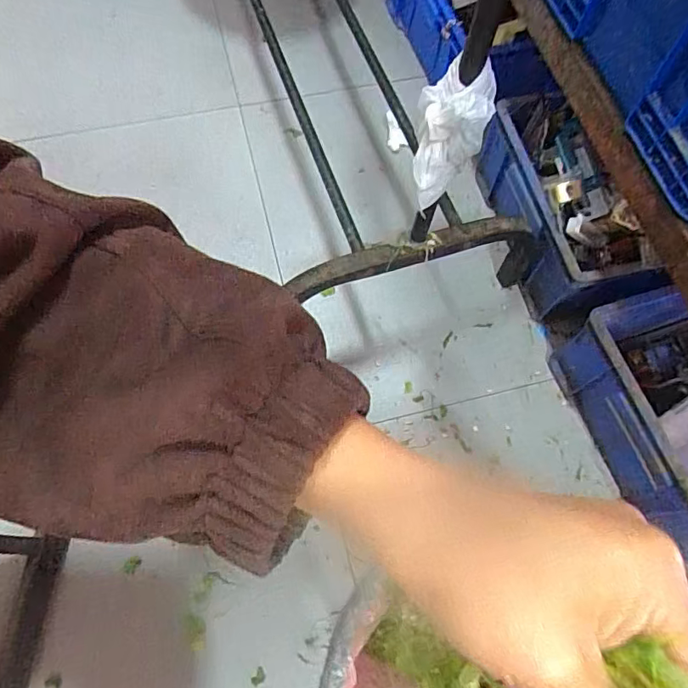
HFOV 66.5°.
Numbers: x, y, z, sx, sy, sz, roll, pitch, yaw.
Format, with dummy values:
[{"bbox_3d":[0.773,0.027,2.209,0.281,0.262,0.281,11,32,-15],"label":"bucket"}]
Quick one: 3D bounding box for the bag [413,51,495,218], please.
[{"bbox_3d":[0.085,-0.170,0.440,0.055,0.132,0.064,12,68,3],"label":"bag"}]

